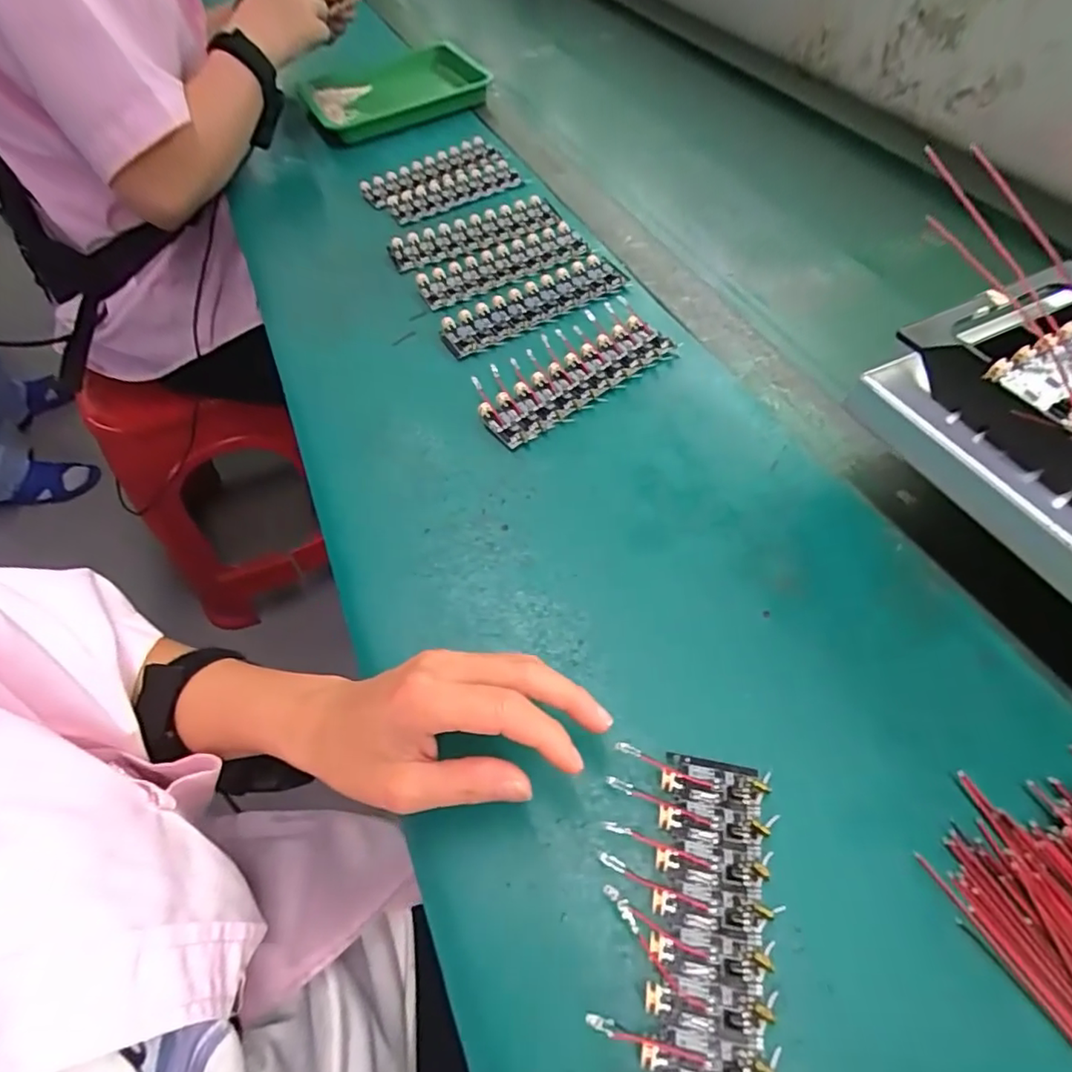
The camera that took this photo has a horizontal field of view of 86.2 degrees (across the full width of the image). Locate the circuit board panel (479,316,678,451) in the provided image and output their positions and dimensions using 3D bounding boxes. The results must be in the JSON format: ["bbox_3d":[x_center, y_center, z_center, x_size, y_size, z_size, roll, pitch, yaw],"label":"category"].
[{"bbox_3d":[0.031,-0.114,0.416,0.151,0.009,0.047,-35,61,-20],"label":"circuit board panel"}]

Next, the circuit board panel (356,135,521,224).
[{"bbox_3d":[-0.099,-0.371,0.596,0.147,0.010,0.106,-23,58,-13],"label":"circuit board panel"}]

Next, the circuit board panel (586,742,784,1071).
[{"bbox_3d":[0.055,0.169,0.219,0.067,0.016,0.162,8,57,8],"label":"circuit board panel"}]

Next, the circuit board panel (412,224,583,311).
[{"bbox_3d":[-0.029,-0.241,0.505,0.151,0.006,0.061,-28,59,-16],"label":"circuit board panel"}]

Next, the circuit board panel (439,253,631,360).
[{"bbox_3d":[-0.003,-0.194,0.474,0.159,0.006,0.053,-25,58,-14],"label":"circuit board panel"}]

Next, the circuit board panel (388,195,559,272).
[{"bbox_3d":[-0.059,-0.287,0.537,0.154,0.008,0.061,-20,57,-11],"label":"circuit board panel"}]

